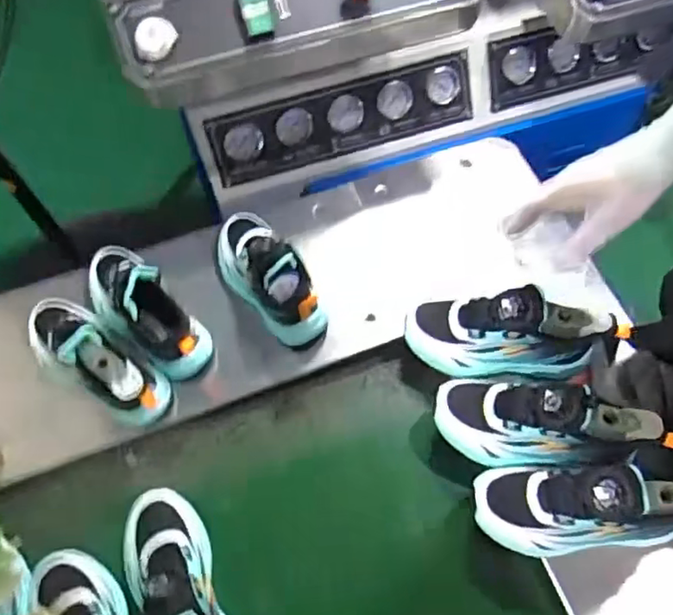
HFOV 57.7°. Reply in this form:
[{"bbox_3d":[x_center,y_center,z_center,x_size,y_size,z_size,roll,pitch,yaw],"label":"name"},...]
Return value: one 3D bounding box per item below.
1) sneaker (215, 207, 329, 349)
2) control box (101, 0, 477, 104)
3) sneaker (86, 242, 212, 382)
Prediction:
[{"bbox_3d":[-0.086,-0.047,0.740,0.083,0.087,0.187,-32,68,-13],"label":"sneaker"},{"bbox_3d":[-0.044,-0.361,0.715,0.418,0.095,0.162,-16,66,-6],"label":"control box"},{"bbox_3d":[-0.233,-0.008,0.716,0.082,0.096,0.198,-41,71,-16],"label":"sneaker"}]

